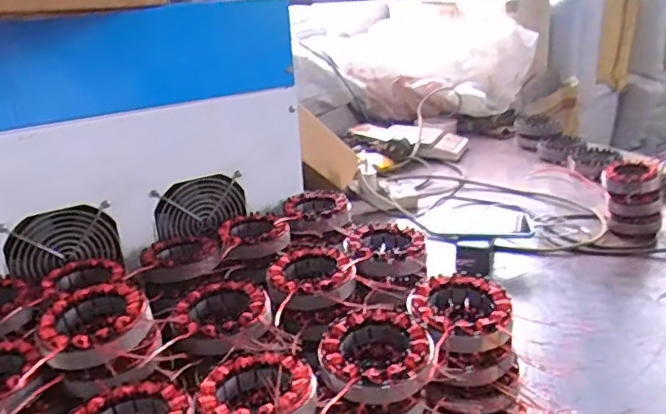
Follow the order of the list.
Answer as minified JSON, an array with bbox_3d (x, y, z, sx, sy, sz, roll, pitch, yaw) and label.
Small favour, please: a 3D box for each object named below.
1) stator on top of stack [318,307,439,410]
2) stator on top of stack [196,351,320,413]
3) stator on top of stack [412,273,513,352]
[{"bbox_3d":[0.034,0.118,0.473,0.087,0.035,0.093,-3,21,1],"label":"stator on top of stack"},{"bbox_3d":[-0.054,0.139,0.438,0.084,0.033,0.089,-3,21,1],"label":"stator on top of stack"},{"bbox_3d":[0.109,0.095,0.512,0.082,0.033,0.097,4,22,17],"label":"stator on top of stack"}]

